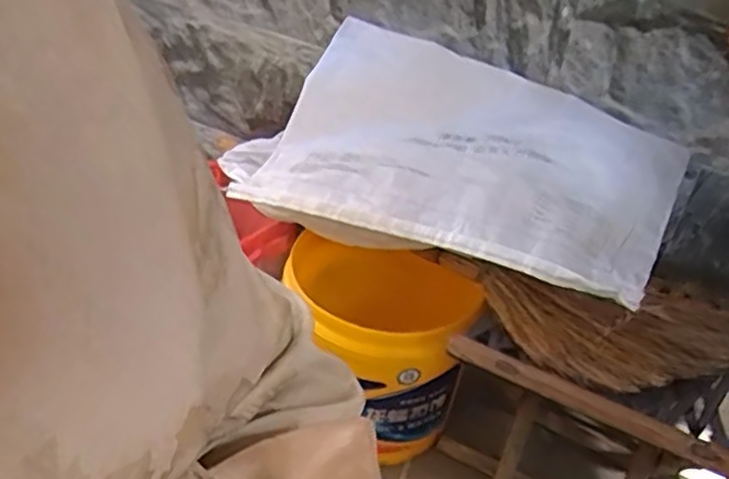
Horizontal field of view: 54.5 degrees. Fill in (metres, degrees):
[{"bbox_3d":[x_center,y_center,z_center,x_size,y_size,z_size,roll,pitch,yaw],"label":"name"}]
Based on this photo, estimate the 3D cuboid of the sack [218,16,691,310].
[{"bbox_3d":[0.102,-0.098,0.843,0.494,0.113,0.314,21,38,19],"label":"sack"}]

